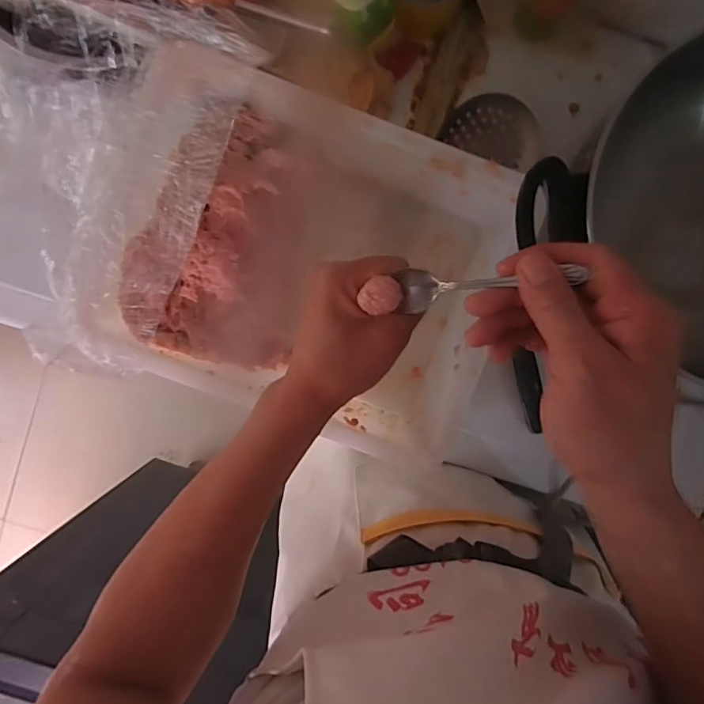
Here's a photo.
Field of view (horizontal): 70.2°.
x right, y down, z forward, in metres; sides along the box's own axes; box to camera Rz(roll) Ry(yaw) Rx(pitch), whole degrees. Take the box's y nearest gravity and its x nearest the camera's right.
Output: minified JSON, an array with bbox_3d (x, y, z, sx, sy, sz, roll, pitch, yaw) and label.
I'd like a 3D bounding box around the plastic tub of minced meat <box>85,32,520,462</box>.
[{"bbox_3d":[-0.045,-0.085,0.499,0.372,0.131,0.275,20,95,-1],"label":"plastic tub of minced meat"}]

